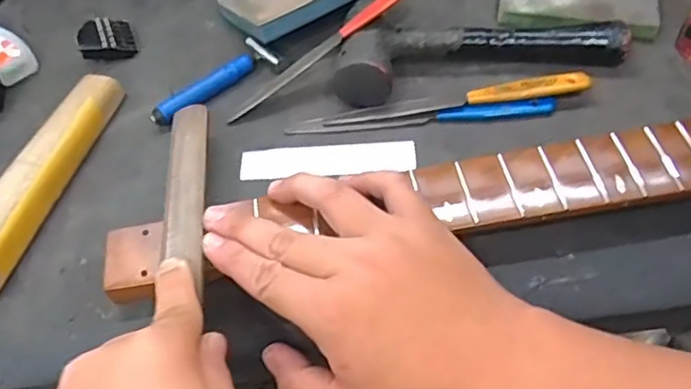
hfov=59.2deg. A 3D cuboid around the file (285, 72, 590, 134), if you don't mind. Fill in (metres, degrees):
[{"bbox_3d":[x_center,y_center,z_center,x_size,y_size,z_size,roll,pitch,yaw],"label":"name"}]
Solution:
[{"bbox_3d":[0.065,-0.063,0.429,0.209,0.018,0.018,-8,56,-1],"label":"file"}]

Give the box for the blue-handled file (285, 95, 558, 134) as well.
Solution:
[{"bbox_3d":[0.054,-0.057,0.431,0.187,0.013,0.016,-2,56,2],"label":"blue-handled file"}]

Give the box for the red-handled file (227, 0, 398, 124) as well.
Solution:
[{"bbox_3d":[-0.010,-0.110,0.437,0.181,0.011,0.015,-36,58,7],"label":"red-handled file"}]

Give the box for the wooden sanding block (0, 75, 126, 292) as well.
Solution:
[{"bbox_3d":[-0.206,-0.014,0.411,0.031,0.032,0.182,10,58,11],"label":"wooden sanding block"}]

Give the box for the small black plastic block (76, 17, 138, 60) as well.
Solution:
[{"bbox_3d":[-0.193,-0.128,0.494,0.041,0.017,0.039,-13,56,-5],"label":"small black plastic block"}]

